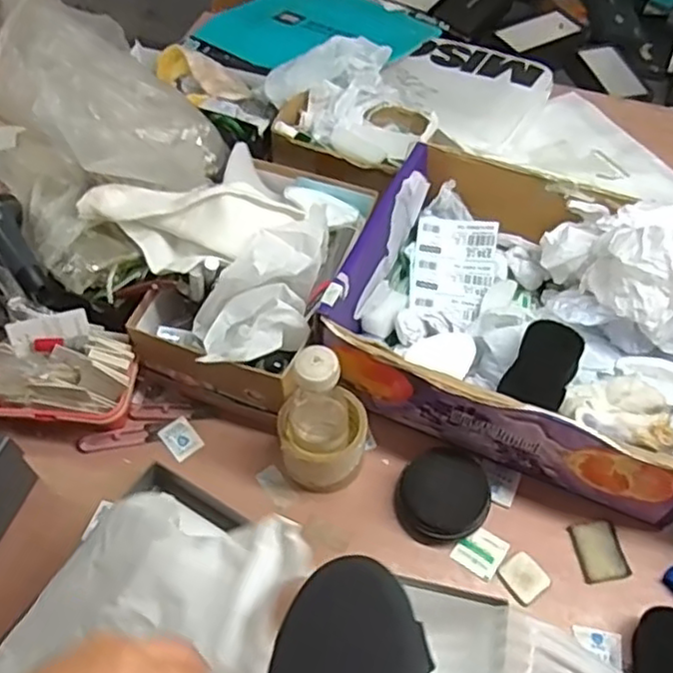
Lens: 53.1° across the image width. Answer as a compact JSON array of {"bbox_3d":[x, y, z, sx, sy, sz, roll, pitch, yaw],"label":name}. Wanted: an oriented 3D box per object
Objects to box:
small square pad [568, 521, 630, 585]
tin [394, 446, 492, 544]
[{"bbox_3d":[0.267,0.219,0.687,0.048,0.007,0.058,-8,55,-6],"label":"small square pad"},{"bbox_3d":[0.110,0.165,0.701,0.092,0.046,0.088,0,55,0],"label":"tin"}]

